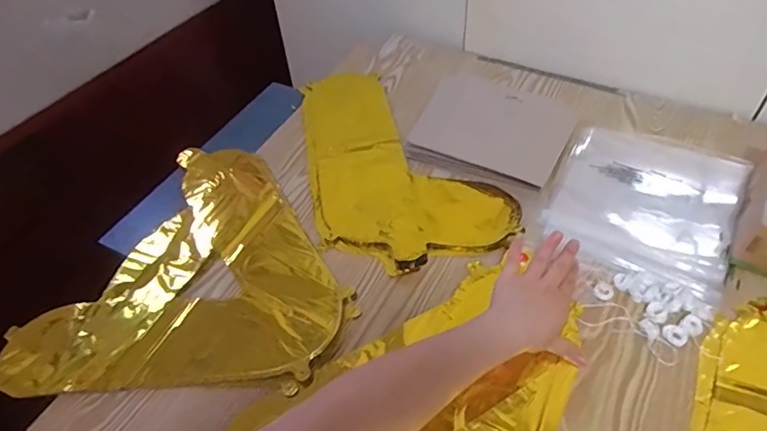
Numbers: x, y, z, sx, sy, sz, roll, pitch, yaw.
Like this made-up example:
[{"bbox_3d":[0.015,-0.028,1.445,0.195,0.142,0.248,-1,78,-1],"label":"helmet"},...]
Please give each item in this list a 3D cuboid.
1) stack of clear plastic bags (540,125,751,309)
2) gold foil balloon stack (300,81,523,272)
[{"bbox_3d":[0.326,-0.022,0.649,0.209,0.018,0.246,21,55,22],"label":"stack of clear plastic bags"},{"bbox_3d":[-0.006,-0.075,0.716,0.215,0.019,0.381,-22,51,-13],"label":"gold foil balloon stack"}]

